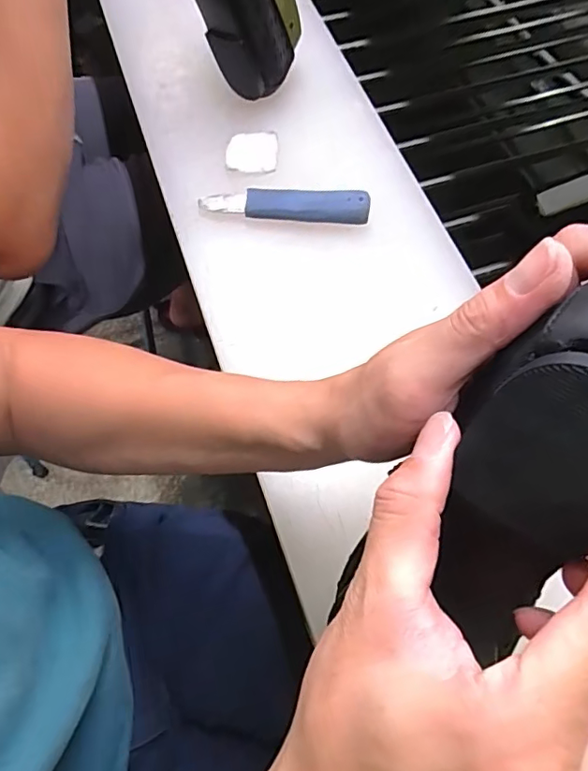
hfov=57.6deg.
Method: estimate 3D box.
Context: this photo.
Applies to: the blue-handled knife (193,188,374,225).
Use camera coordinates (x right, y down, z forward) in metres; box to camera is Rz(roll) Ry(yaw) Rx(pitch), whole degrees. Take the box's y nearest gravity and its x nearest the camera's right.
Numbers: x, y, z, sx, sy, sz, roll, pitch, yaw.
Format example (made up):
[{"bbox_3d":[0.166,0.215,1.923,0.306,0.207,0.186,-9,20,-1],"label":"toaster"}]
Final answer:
[{"bbox_3d":[-0.009,-0.172,0.503,0.157,0.023,0.030,5,66,0],"label":"blue-handled knife"}]

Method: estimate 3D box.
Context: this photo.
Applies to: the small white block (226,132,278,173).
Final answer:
[{"bbox_3d":[-0.042,-0.238,0.544,0.049,0.005,0.055,4,66,0],"label":"small white block"}]

